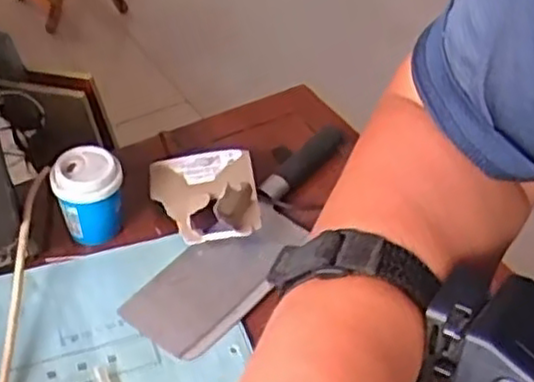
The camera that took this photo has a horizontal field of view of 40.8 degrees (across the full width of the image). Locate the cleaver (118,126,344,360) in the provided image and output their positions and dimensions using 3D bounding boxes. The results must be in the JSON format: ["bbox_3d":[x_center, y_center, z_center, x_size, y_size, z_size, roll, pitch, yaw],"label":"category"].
[{"bbox_3d":[-0.002,0.034,0.655,0.082,0.022,0.289,31,50,26],"label":"cleaver"}]

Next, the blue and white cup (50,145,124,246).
[{"bbox_3d":[-0.158,0.002,0.646,0.060,0.072,0.058,-7,44,-10],"label":"blue and white cup"}]

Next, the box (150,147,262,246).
[{"bbox_3d":[-0.059,-0.005,0.667,0.094,0.062,0.114,-5,44,-9],"label":"box"}]

